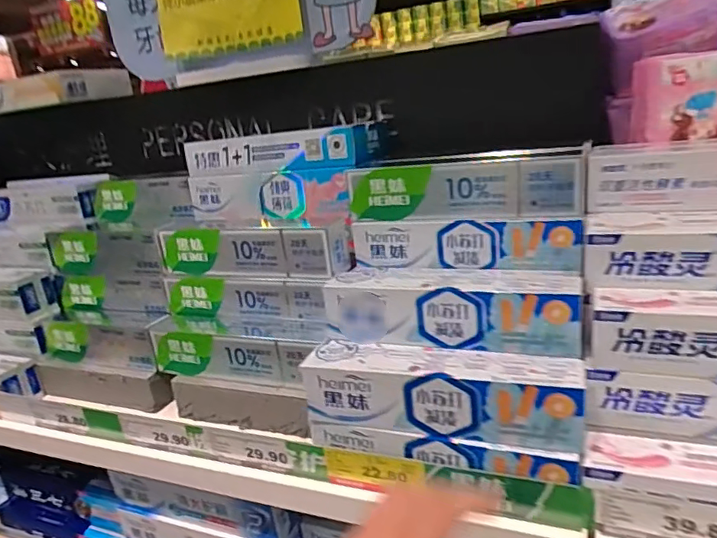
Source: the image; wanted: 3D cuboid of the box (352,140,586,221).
[{"bbox_3d":[0.096,-0.078,0.518,0.225,0.056,0.034,0,18,22],"label":"box"}]

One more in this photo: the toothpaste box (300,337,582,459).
[{"bbox_3d":[0.069,0.101,0.452,0.223,0.062,0.060,0,18,22],"label":"toothpaste box"}]

